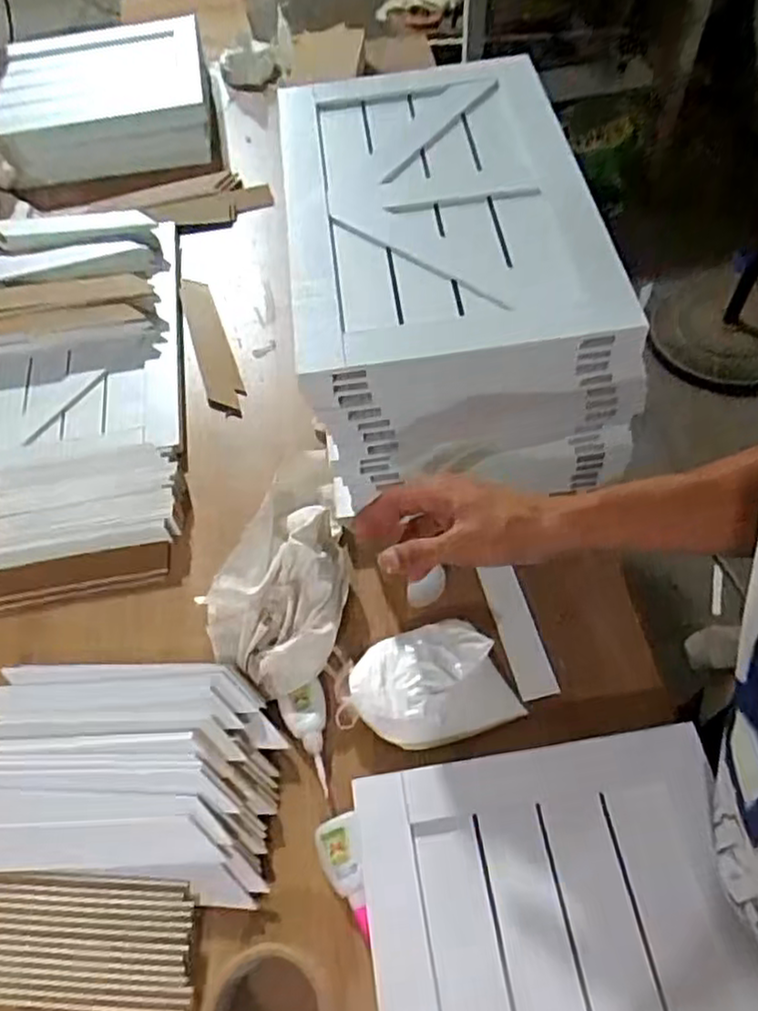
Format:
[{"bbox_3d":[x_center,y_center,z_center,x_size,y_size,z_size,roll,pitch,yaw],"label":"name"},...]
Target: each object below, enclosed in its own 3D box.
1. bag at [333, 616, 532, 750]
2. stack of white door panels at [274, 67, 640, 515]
[{"bbox_3d":[0.039,0.161,0.628,0.154,0.052,0.099,-15,57,-6],"label":"bag"},{"bbox_3d":[0.063,-0.245,0.722,0.288,0.175,0.413,-7,57,-1],"label":"stack of white door panels"}]

